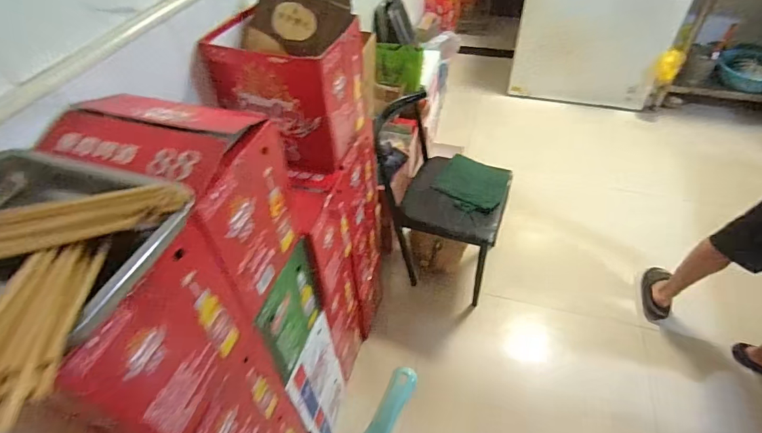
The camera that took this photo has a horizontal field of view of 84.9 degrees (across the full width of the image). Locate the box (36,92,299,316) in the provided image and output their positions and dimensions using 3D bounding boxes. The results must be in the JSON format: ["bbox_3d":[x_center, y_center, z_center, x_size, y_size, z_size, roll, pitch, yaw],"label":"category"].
[{"bbox_3d":[-0.297,-0.030,0.687,0.231,0.300,0.207,14,49,15],"label":"box"}]

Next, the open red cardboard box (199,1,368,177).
[{"bbox_3d":[-0.210,-0.284,0.961,0.302,0.270,0.195,10,48,12],"label":"open red cardboard box"}]

